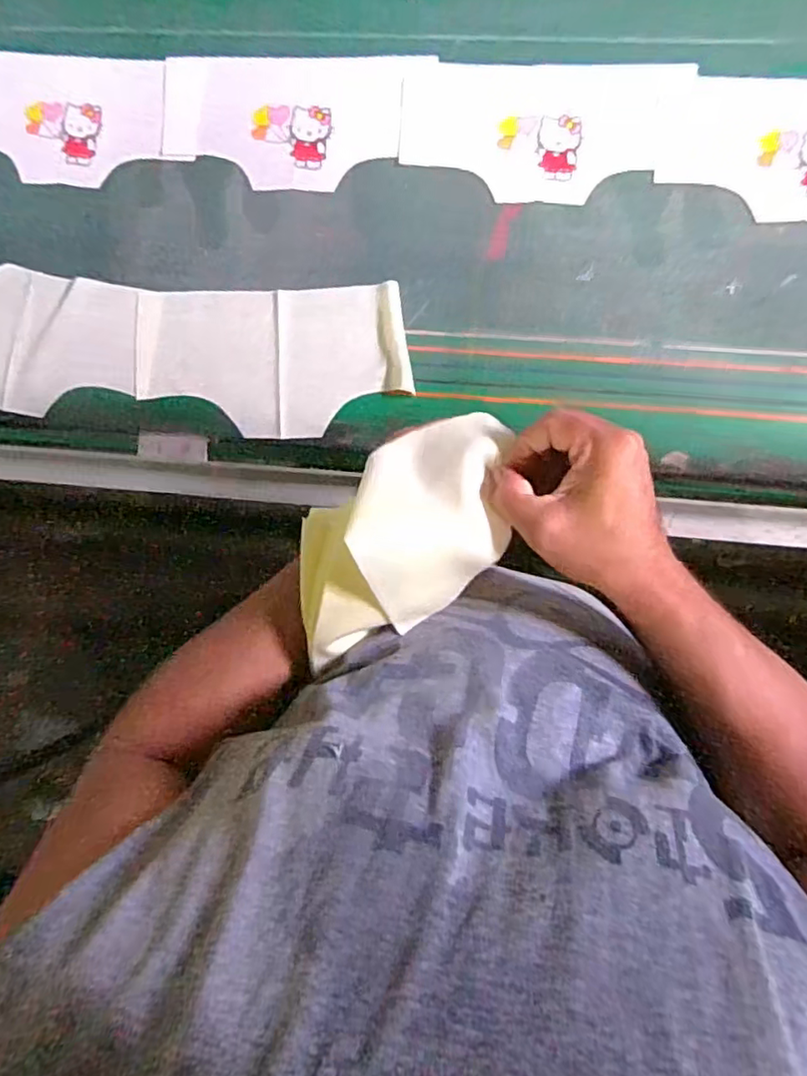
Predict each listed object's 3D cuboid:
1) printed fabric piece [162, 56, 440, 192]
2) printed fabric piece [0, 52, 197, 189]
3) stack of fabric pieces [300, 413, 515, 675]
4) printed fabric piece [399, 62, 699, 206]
[{"bbox_3d":[-0.122,-0.431,0.618,0.257,0.009,0.142,7,89,5],"label":"printed fabric piece"},{"bbox_3d":[-0.374,-0.443,0.635,0.253,0.010,0.129,7,92,5],"label":"printed fabric piece"},{"bbox_3d":[0.000,-0.001,0.391,0.186,0.074,0.103,-37,88,5],"label":"stack of fabric pieces"},{"bbox_3d":[0.130,-0.402,0.592,0.259,0.005,0.134,4,92,5],"label":"printed fabric piece"}]

